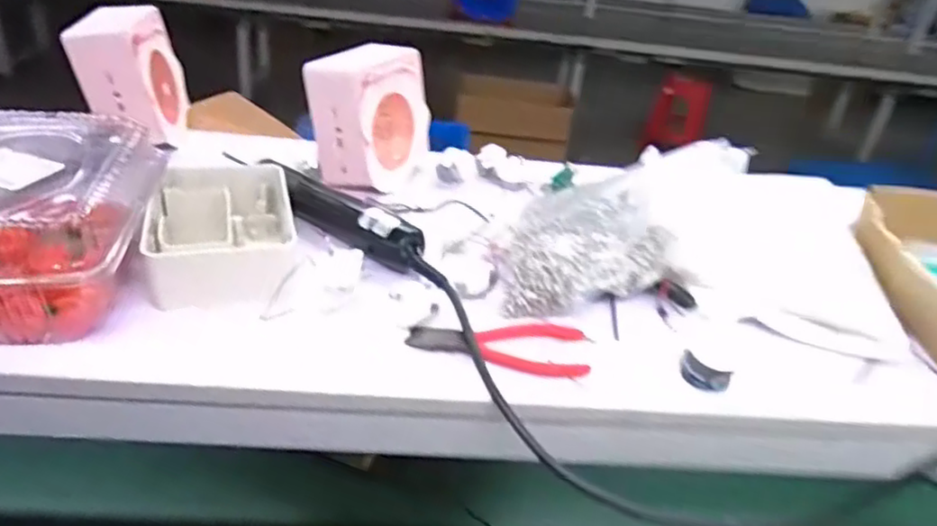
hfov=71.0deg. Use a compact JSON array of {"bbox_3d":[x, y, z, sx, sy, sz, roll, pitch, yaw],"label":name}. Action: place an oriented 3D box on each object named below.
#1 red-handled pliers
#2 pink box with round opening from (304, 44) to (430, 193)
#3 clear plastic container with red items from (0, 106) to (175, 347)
[{"bbox_3d":[0.022,0.055,0.481,0.126,0.011,0.055,8,32,1],"label":"red-handled pliers"},{"bbox_3d":[-0.097,-0.149,0.653,0.085,0.118,0.112,15,33,12],"label":"pink box with round opening"},{"bbox_3d":[-0.315,-0.031,0.461,0.163,0.097,0.182,0,33,-12],"label":"clear plastic container with red items"}]

